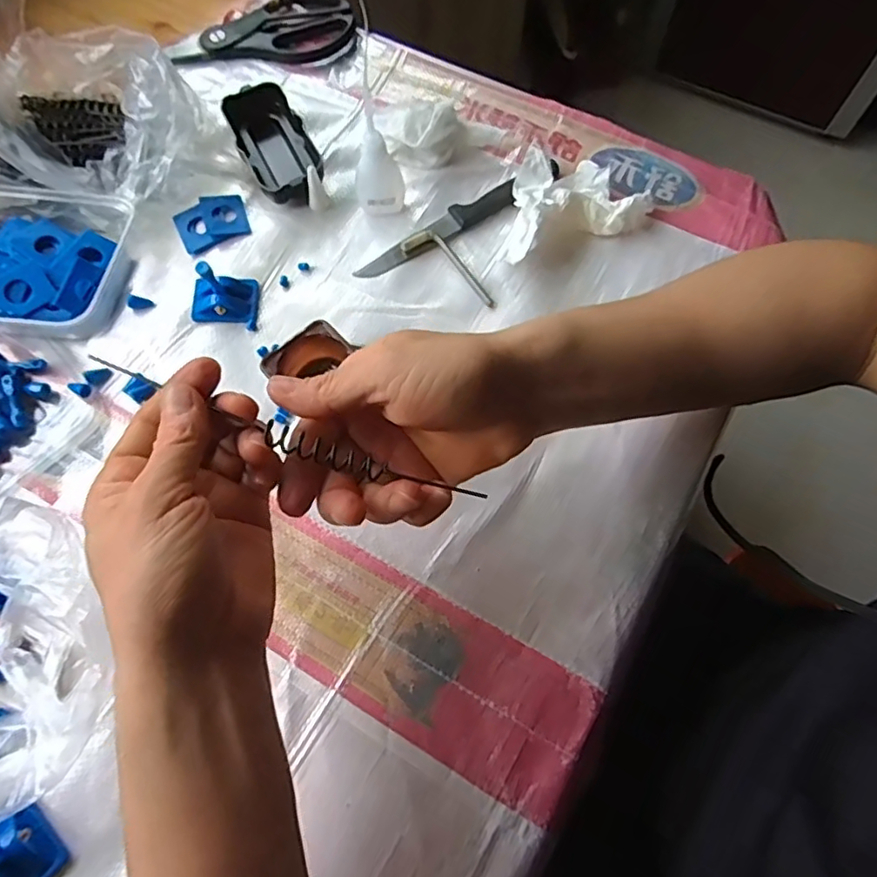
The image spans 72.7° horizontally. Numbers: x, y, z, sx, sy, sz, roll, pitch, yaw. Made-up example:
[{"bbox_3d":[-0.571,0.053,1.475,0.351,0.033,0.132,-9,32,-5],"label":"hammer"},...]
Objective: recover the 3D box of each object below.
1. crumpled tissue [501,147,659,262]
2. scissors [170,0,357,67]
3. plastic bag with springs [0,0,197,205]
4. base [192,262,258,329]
[{"bbox_3d":[0.093,-0.174,0.433,0.115,0.038,0.066,-22,69,-8],"label":"crumpled tissue"},{"bbox_3d":[-0.150,-0.362,0.527,0.168,0.018,0.071,-1,67,0],"label":"scissors"},{"bbox_3d":[-0.286,-0.253,0.416,0.209,0.142,0.165,13,68,6],"label":"plastic bag with springs"},{"bbox_3d":[-0.151,-0.106,0.407,0.045,0.042,0.038,7,67,4],"label":"base"}]

